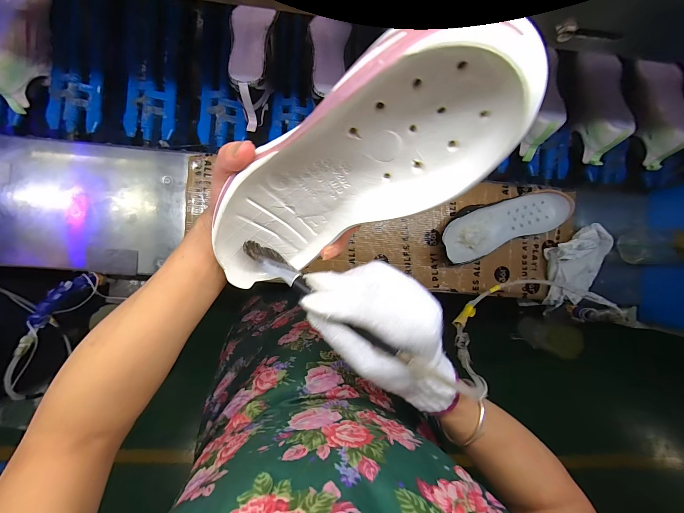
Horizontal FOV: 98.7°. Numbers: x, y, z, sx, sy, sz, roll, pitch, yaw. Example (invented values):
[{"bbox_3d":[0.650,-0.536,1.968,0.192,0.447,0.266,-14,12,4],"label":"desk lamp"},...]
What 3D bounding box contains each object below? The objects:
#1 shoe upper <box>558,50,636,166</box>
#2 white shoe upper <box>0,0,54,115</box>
[{"bbox_3d":[0.501,-0.297,0.571,0.064,0.085,0.220,-16,93,-3],"label":"shoe upper"},{"bbox_3d":[-0.554,-0.355,0.490,0.075,0.089,0.203,9,91,-4],"label":"white shoe upper"}]

